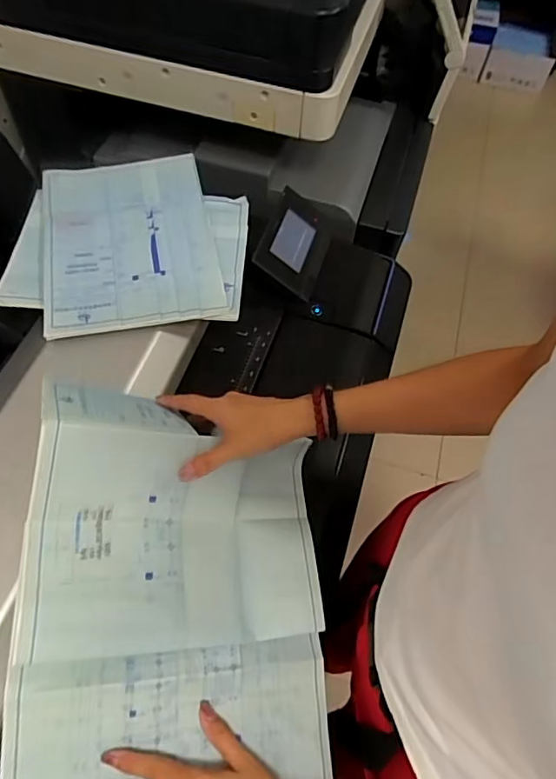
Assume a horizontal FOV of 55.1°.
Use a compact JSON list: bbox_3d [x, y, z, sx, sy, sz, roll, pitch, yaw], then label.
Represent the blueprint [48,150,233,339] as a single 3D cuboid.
[{"bbox_3d":[-0.197,-0.202,0.701,0.212,0.013,0.298,-10,60,-9],"label":"blueprint"}]

